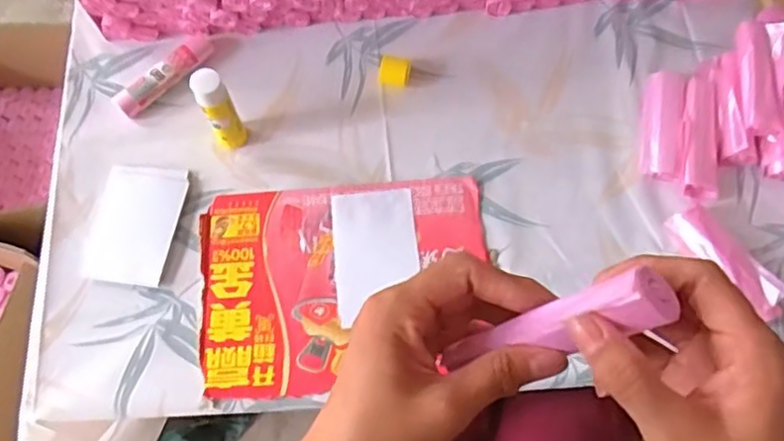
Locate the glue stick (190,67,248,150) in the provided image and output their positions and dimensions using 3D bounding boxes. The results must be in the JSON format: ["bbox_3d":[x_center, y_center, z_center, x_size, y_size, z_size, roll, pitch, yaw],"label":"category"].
[{"bbox_3d":[-0.170,-0.107,0.644,0.031,0.108,0.023,-27,69,-8],"label":"glue stick"}]

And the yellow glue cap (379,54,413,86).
[{"bbox_3d":[0.003,-0.163,0.712,0.033,0.022,0.027,10,69,7],"label":"yellow glue cap"}]

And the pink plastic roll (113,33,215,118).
[{"bbox_3d":[-0.247,-0.161,0.712,0.031,0.023,0.122,42,76,17],"label":"pink plastic roll"}]

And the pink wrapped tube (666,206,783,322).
[{"bbox_3d":[0.311,0.039,0.609,0.037,0.025,0.120,-37,71,-12],"label":"pink wrapped tube"}]

